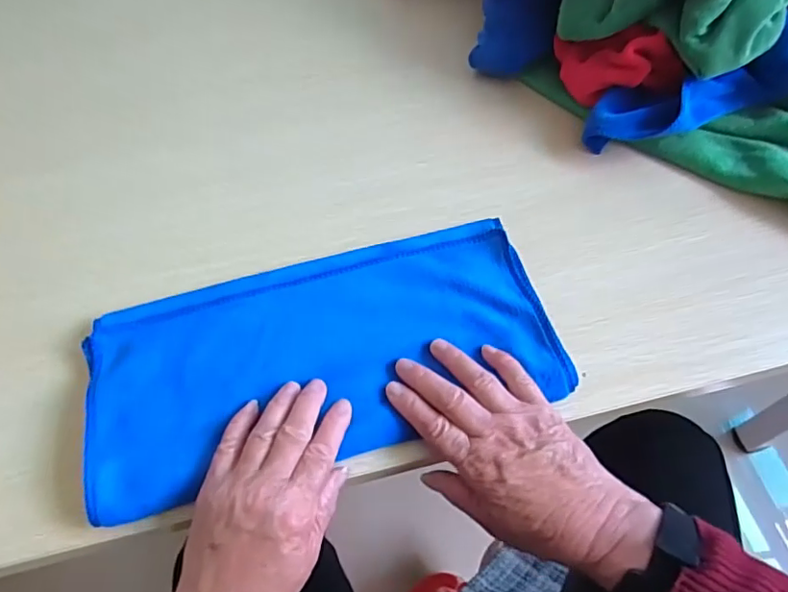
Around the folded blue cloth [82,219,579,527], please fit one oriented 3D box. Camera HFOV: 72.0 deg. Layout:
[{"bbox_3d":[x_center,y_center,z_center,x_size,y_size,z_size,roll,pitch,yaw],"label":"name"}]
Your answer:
[{"bbox_3d":[-0.053,0.039,0.402,0.327,0.021,0.167,-16,60,-8],"label":"folded blue cloth"}]

